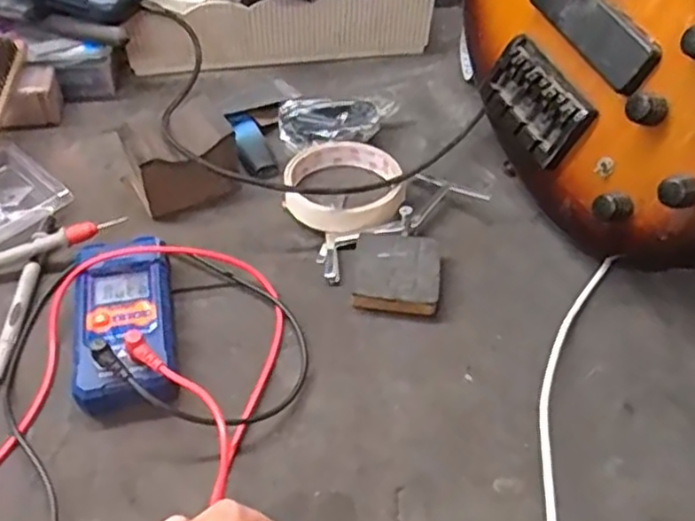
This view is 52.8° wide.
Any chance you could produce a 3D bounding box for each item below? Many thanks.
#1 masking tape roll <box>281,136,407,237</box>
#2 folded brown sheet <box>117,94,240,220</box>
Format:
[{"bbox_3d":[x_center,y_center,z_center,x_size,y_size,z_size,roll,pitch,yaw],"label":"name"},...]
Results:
[{"bbox_3d":[-0.002,-0.057,0.517,0.085,0.020,0.096,1,51,-1],"label":"masking tape roll"},{"bbox_3d":[-0.123,-0.079,0.510,0.075,0.054,0.061,-19,54,-17],"label":"folded brown sheet"}]

